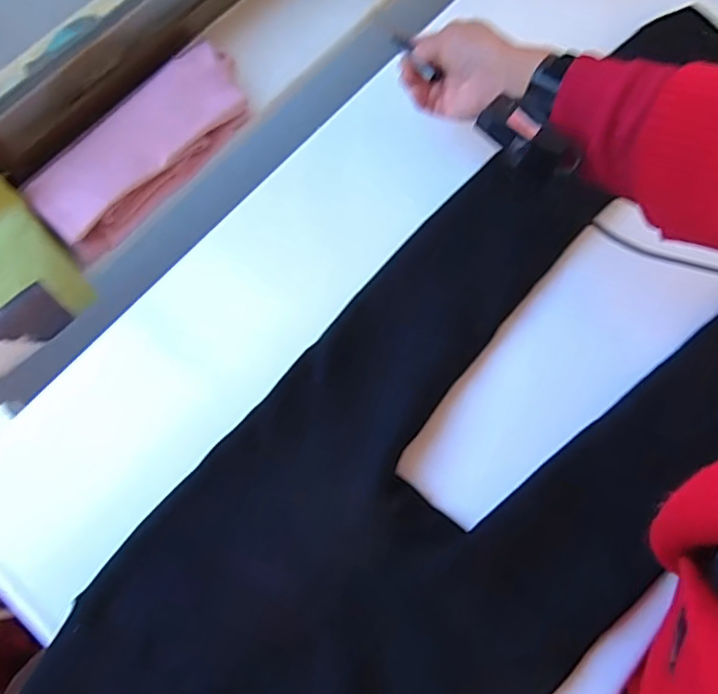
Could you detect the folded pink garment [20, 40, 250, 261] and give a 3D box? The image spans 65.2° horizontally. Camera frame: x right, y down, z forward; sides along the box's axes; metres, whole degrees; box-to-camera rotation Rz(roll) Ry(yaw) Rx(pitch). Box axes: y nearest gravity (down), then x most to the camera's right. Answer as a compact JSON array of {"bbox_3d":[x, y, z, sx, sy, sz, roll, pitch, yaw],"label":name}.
[{"bbox_3d":[-0.229,-0.227,0.620,0.107,0.038,0.282,41,77,10],"label":"folded pink garment"}]

